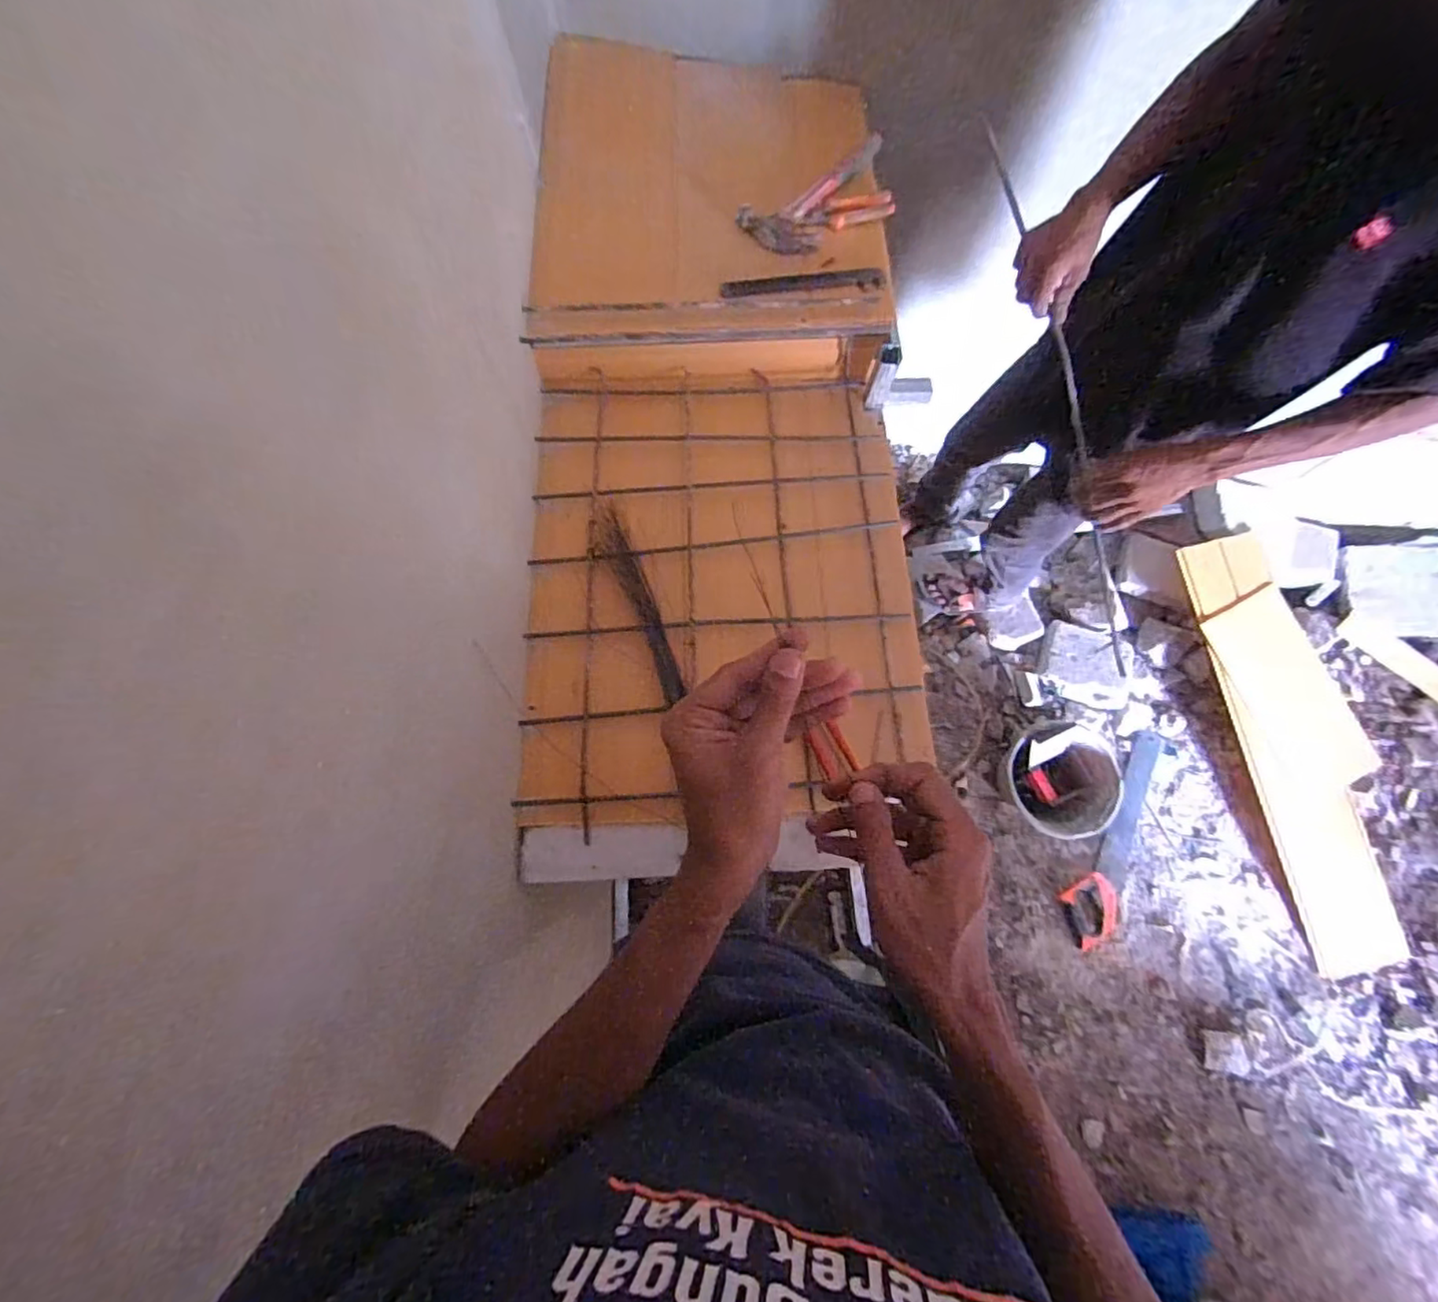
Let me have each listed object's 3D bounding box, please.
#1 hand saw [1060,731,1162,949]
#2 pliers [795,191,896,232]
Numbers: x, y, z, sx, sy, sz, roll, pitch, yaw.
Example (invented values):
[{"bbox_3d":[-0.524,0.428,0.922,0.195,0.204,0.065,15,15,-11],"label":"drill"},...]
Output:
[{"bbox_3d":[0.987,0.454,1.492,0.142,0.053,0.566,33,76,11],"label":"hand saw"},{"bbox_3d":[0.197,-0.688,0.956,0.147,0.017,0.053,-18,73,-4],"label":"pliers"}]

